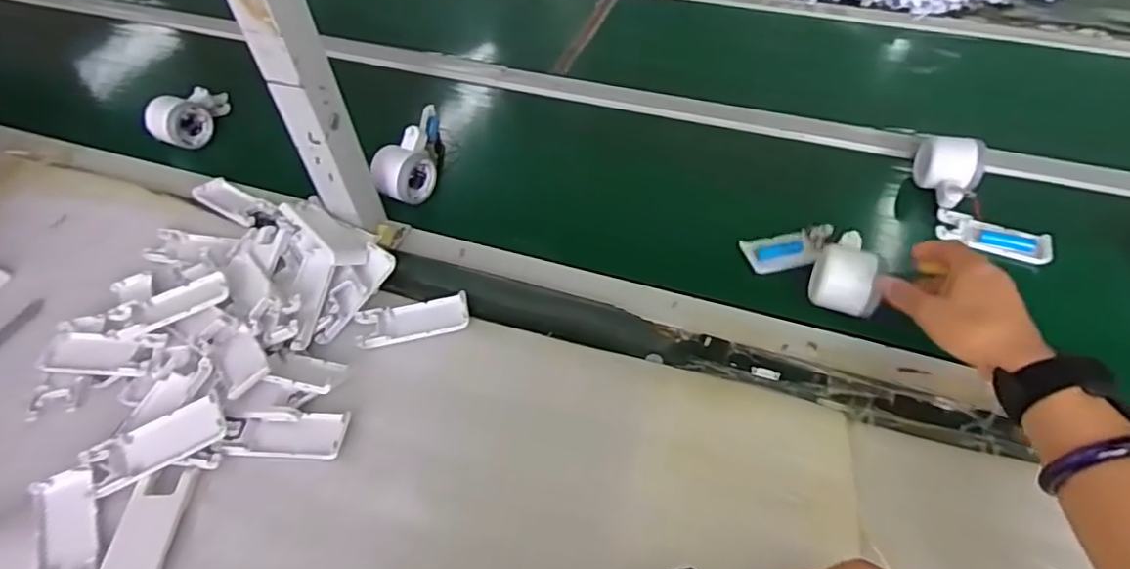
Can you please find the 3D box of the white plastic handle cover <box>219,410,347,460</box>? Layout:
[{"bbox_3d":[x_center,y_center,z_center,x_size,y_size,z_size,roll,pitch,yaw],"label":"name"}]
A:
[{"bbox_3d":[-0.229,0.123,0.481,0.095,0.013,0.037,1,62,-2],"label":"white plastic handle cover"}]

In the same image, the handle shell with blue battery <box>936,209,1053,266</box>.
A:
[{"bbox_3d":[0.454,-0.053,0.619,0.106,0.022,0.040,25,55,21],"label":"handle shell with blue battery"}]

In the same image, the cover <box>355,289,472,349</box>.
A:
[{"bbox_3d":[-0.144,0.033,0.558,0.103,0.010,0.046,-14,51,-10],"label":"cover"}]

